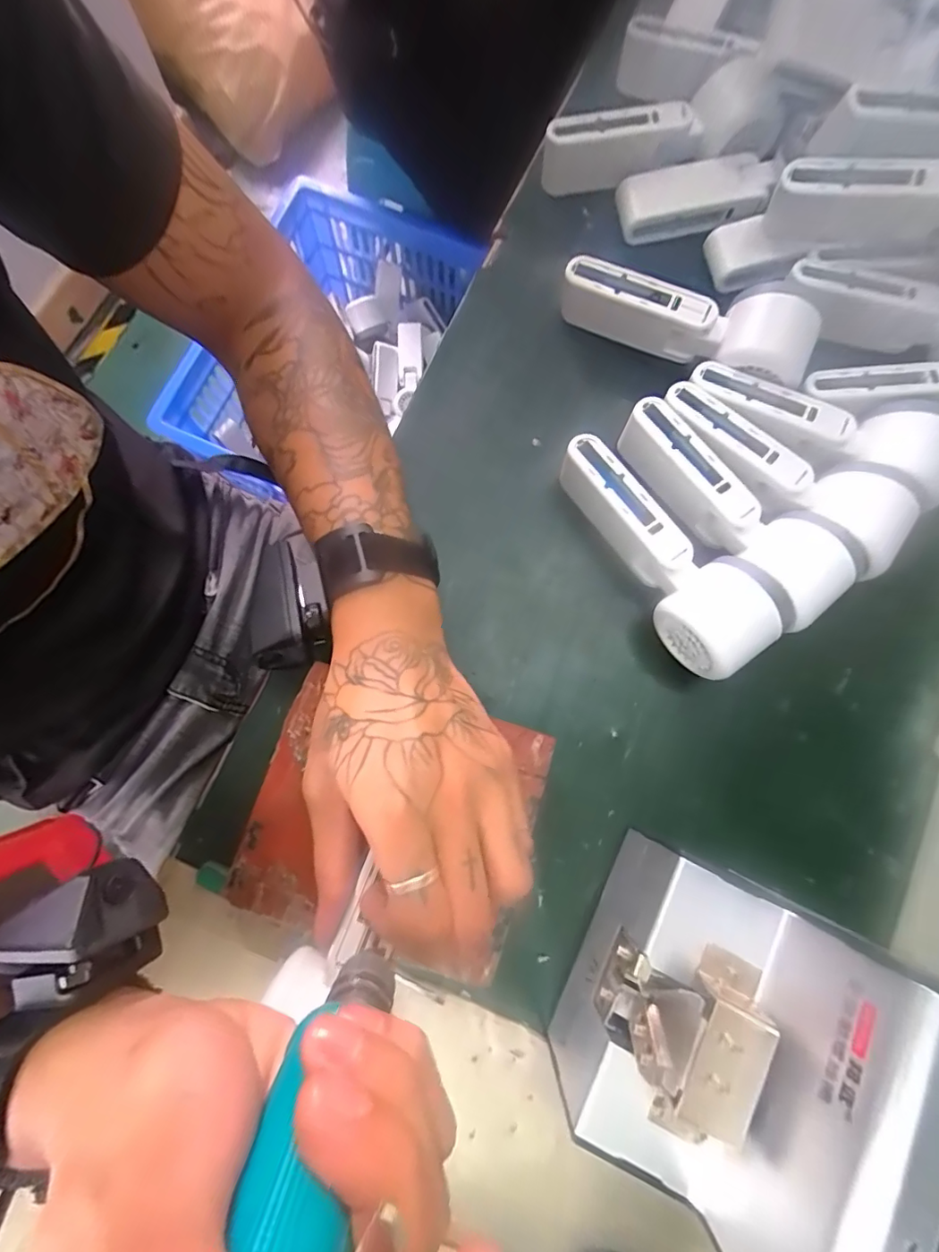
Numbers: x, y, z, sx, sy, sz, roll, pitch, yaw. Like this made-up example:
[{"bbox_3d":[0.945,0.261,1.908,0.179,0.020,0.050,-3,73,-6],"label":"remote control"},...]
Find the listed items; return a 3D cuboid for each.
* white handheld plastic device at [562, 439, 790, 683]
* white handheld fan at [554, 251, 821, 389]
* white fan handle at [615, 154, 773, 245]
[{"bbox_3d":[0.114,-0.046,0.314,0.049,0.056,0.160,-37,82,-8],"label":"white handheld plastic device"},{"bbox_3d":[0.141,-0.205,0.340,0.164,0.052,0.049,26,79,18],"label":"white handheld fan"},{"bbox_3d":[0.160,-0.308,0.370,0.100,0.031,0.036,1,79,14],"label":"white fan handle"}]

